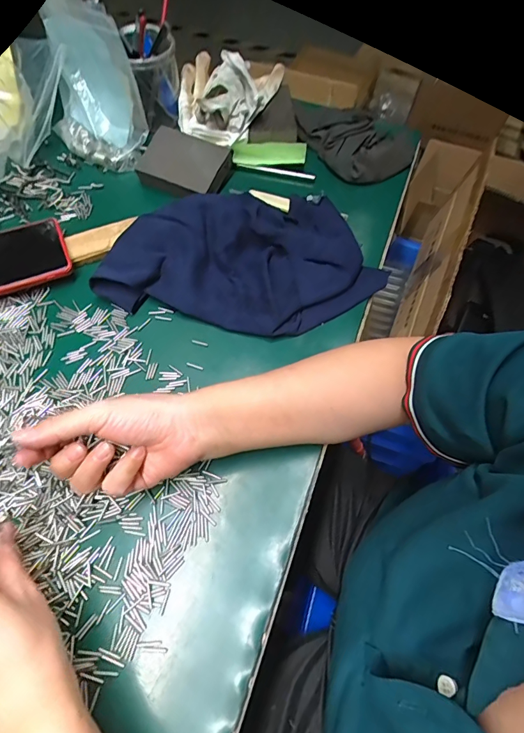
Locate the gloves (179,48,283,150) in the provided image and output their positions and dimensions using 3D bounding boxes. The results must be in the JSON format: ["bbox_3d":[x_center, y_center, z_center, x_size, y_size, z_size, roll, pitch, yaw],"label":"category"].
[{"bbox_3d":[-0.042,-0.366,0.520,0.134,0.051,0.153,4,62,-1],"label":"gloves"}]

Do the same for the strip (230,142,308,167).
[{"bbox_3d":[0.010,-0.278,0.516,0.095,0.027,0.028,3,62,-2],"label":"strip"}]

